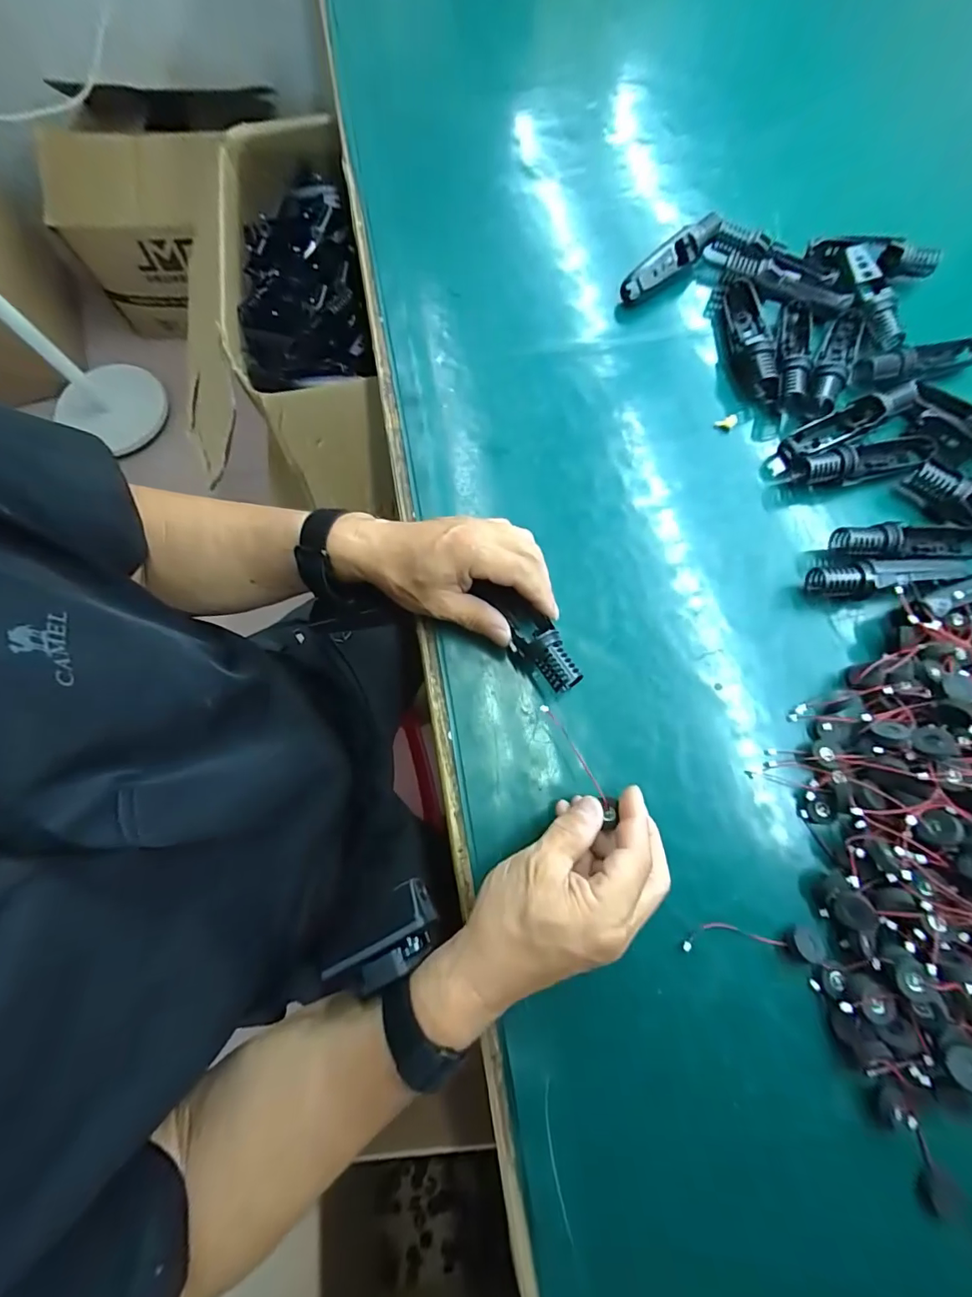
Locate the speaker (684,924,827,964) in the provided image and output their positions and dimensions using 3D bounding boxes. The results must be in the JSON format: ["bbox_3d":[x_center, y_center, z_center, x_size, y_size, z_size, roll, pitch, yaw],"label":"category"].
[{"bbox_3d":[0.177,0.195,0.313,0.090,0.007,0.020,2,75,3],"label":"speaker"}]

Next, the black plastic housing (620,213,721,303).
[{"bbox_3d":[0.183,-0.383,0.462,0.121,0.021,0.023,-39,77,-8],"label":"black plastic housing"}]

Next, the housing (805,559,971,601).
[{"bbox_3d":[0.317,-0.055,0.369,0.119,0.021,0.027,-5,75,1],"label":"housing"}]

